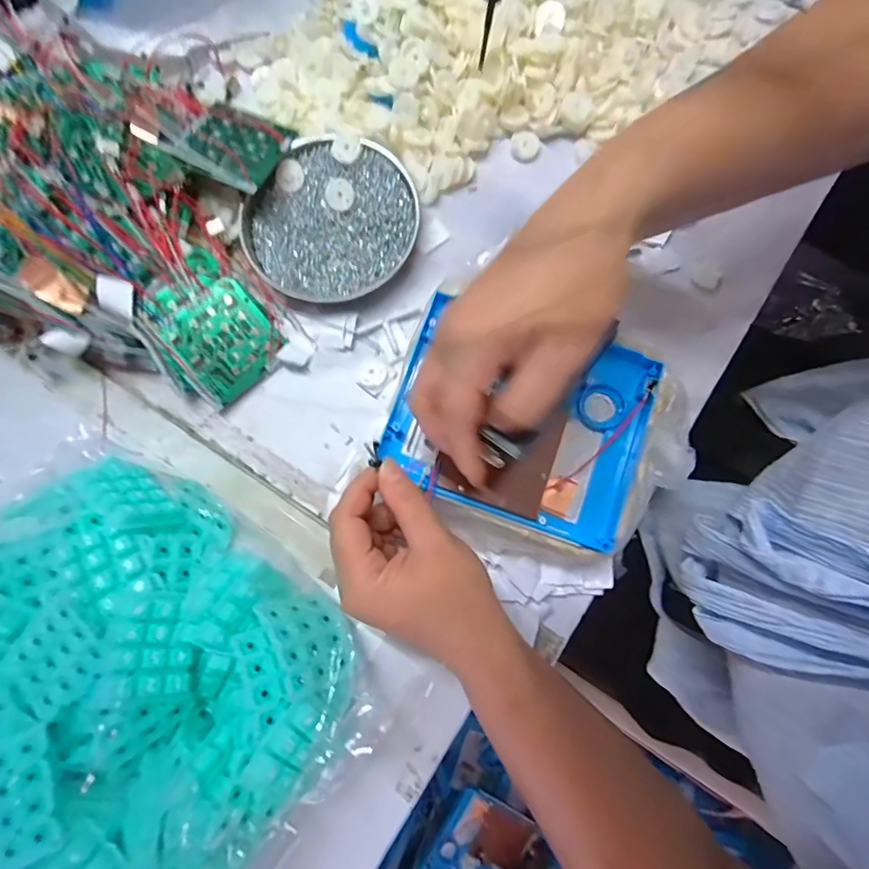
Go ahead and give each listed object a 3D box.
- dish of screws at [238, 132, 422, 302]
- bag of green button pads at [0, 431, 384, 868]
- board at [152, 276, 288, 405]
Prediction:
[{"bbox_3d":[-0.081,-0.168,0.367,0.121,0.024,0.131,0,81,2],"label":"dish of screws"},{"bbox_3d":[-0.193,0.146,0.286,0.281,0.077,0.219,41,85,7],"label":"bag of green button pads"},{"bbox_3d":[-0.160,-0.077,0.349,0.068,0.006,0.086,-42,105,-12],"label":"board"}]

